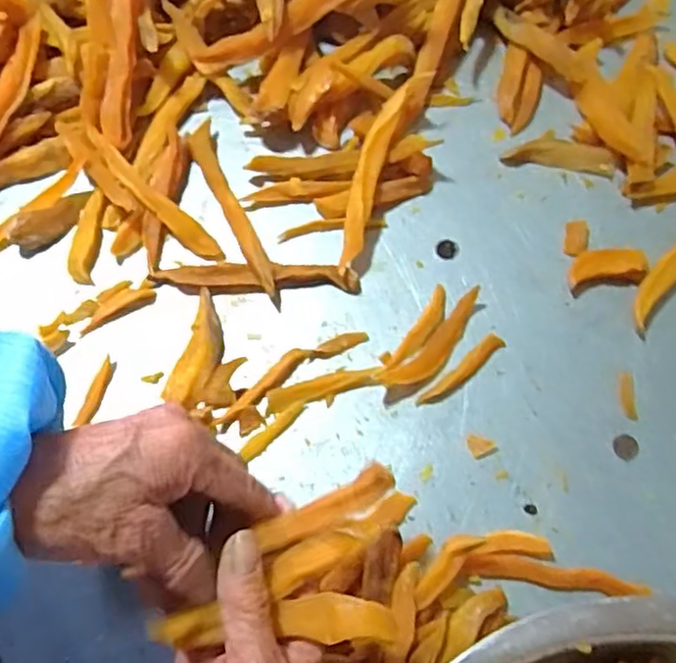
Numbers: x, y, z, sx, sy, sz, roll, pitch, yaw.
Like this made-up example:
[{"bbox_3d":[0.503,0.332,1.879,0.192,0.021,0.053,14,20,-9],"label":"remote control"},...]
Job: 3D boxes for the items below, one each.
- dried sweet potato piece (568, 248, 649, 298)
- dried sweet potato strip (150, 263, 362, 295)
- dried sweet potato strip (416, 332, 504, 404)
[{"bbox_3d":[0.178,-0.040,0.450,0.049,0.016,0.024,-6,69,-1],"label":"dried sweet potato piece"},{"bbox_3d":[-0.054,-0.036,0.453,0.134,0.017,0.017,0,69,1],"label":"dried sweet potato strip"},{"bbox_3d":[0.080,0.026,0.432,0.068,0.004,0.012,-40,74,-13],"label":"dried sweet potato strip"}]

